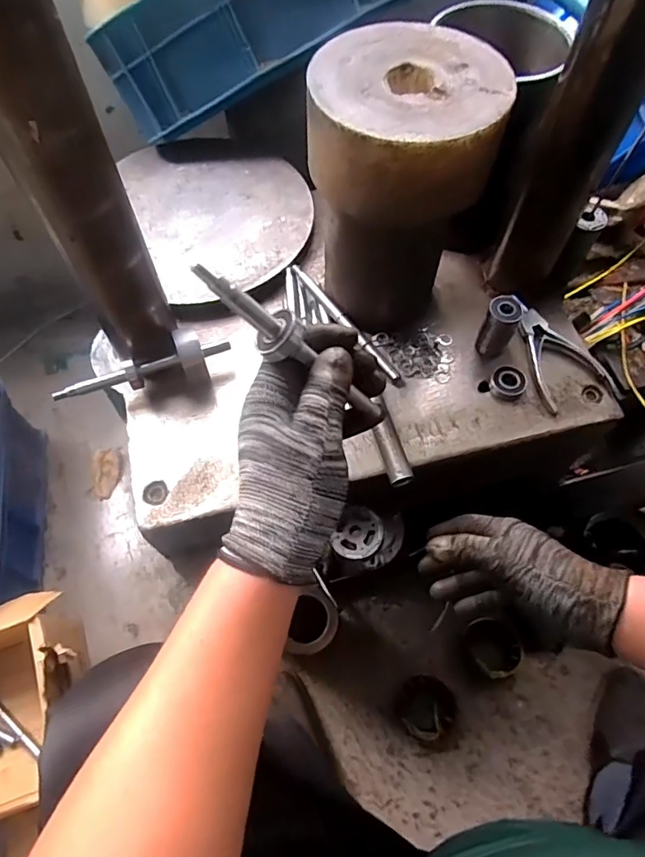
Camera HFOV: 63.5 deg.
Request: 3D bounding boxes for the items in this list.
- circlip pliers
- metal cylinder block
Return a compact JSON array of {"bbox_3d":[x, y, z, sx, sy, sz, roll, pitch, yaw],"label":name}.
[{"bbox_3d":[0.234,-0.080,0.519,0.075,0.018,0.129,-15,63,-8],"label":"circlip pliers"},{"bbox_3d":[0.064,-0.198,0.468,0.141,0.218,0.142,10,62,5],"label":"metal cylinder block"}]

